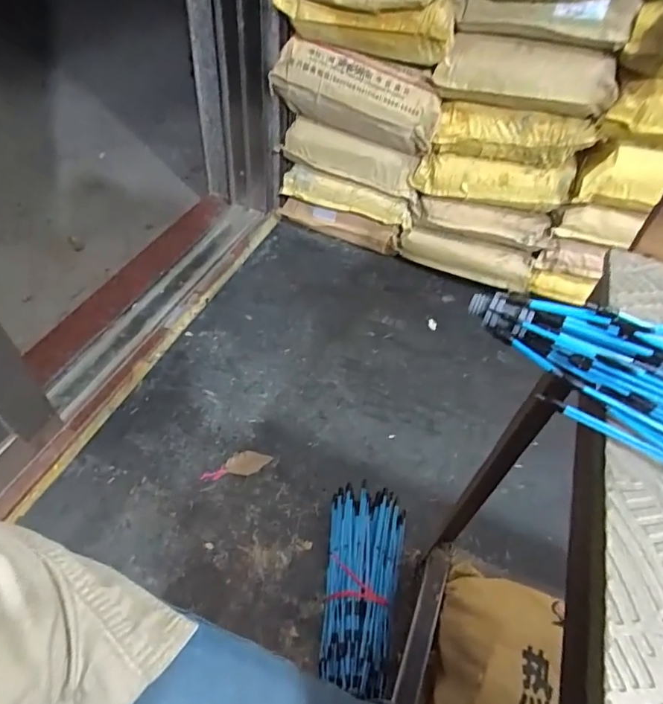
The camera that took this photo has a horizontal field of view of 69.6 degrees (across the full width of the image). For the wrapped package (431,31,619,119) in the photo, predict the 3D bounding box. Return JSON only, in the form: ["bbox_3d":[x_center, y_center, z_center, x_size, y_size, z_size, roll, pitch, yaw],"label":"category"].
[{"bbox_3d":[0.485,-0.700,1.198,0.423,0.136,0.117,18,52,9],"label":"wrapped package"}]

